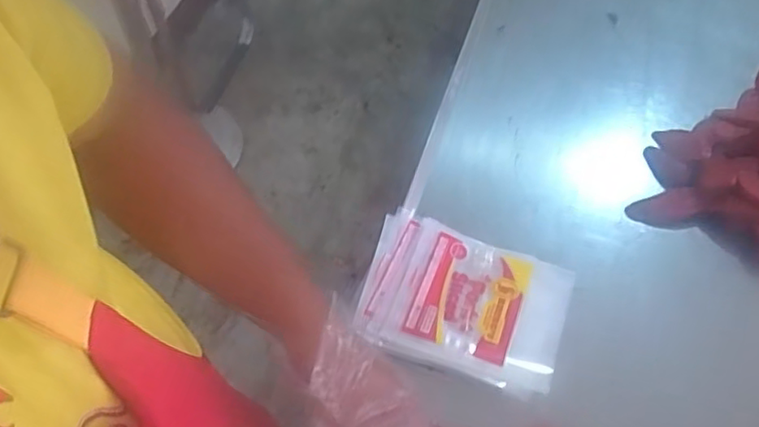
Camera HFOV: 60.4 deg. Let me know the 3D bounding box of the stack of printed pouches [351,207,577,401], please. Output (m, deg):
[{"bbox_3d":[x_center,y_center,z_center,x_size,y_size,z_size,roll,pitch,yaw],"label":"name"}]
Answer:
[{"bbox_3d":[0.090,0.094,0.709,0.214,0.023,0.158,19,57,13],"label":"stack of printed pouches"}]

